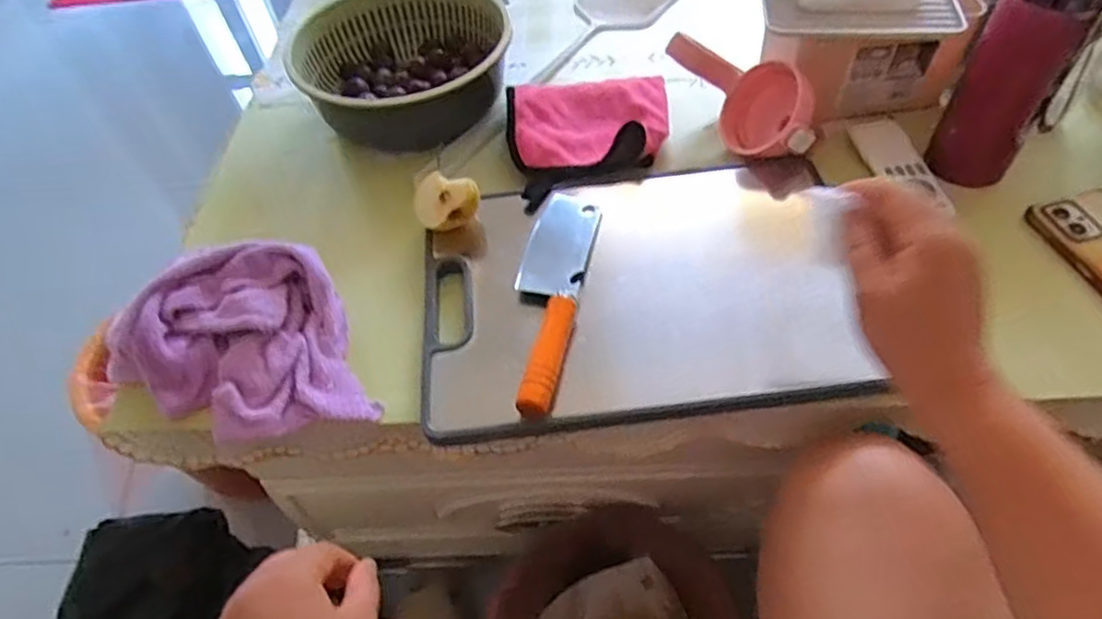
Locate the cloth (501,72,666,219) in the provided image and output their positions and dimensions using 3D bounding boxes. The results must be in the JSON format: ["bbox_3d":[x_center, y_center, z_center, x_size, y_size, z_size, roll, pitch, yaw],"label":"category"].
[{"bbox_3d":[0.046,-0.172,0.645,0.173,0.043,0.142,-11,52,-4],"label":"cloth"}]

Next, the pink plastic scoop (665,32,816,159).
[{"bbox_3d":[0.179,-0.196,0.624,0.159,0.071,0.076,30,60,25],"label":"pink plastic scoop"}]

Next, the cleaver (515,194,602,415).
[{"bbox_3d":[-0.004,-0.011,0.517,0.049,0.025,0.195,8,53,11],"label":"cleaver"}]

